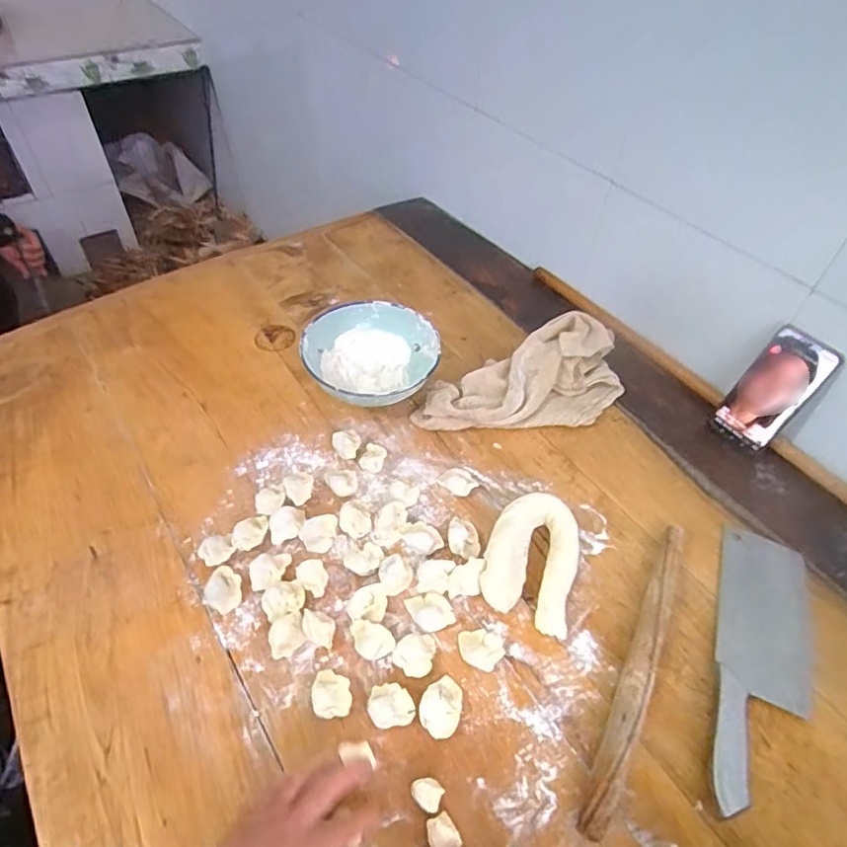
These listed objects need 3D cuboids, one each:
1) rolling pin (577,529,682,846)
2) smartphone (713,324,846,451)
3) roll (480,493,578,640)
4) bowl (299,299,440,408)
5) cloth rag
[{"bbox_3d":[0.207,0.229,0.537,0.026,0.028,0.306,23,53,17],"label":"rolling pin"},{"bbox_3d":[0.435,-0.039,0.694,0.074,0.150,0.012,42,39,24],"label":"smartphone"},{"bbox_3d":[0.115,0.142,0.593,0.093,0.041,0.132,16,51,11],"label":"roll"},{"bbox_3d":[-0.067,-0.080,0.755,0.172,0.077,0.175,1,50,-1],"label":"bowl"},{"bbox_3d":[0.135,-0.050,0.754,0.295,0.056,0.157,-24,55,-20],"label":"cloth rag"}]

